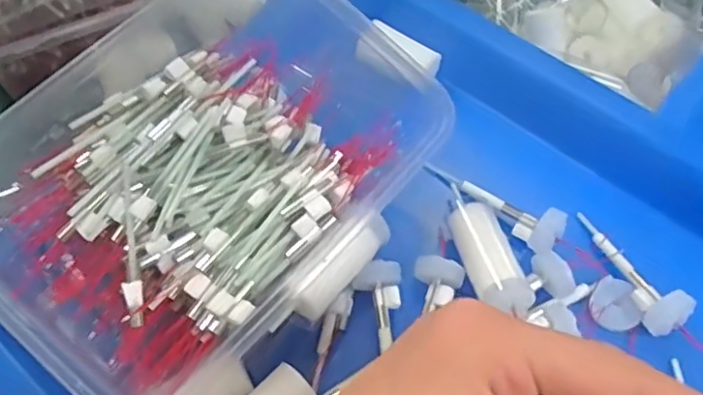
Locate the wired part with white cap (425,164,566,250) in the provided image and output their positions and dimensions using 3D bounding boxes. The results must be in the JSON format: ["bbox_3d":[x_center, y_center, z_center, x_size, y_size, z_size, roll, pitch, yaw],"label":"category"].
[{"bbox_3d":[0.065,-0.001,0.285,0.018,0.014,0.067,-35,62,-26],"label":"wired part with white cap"}]

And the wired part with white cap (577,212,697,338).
[{"bbox_3d":[0.114,0.032,0.269,0.017,0.020,0.061,-25,58,-21],"label":"wired part with white cap"}]

